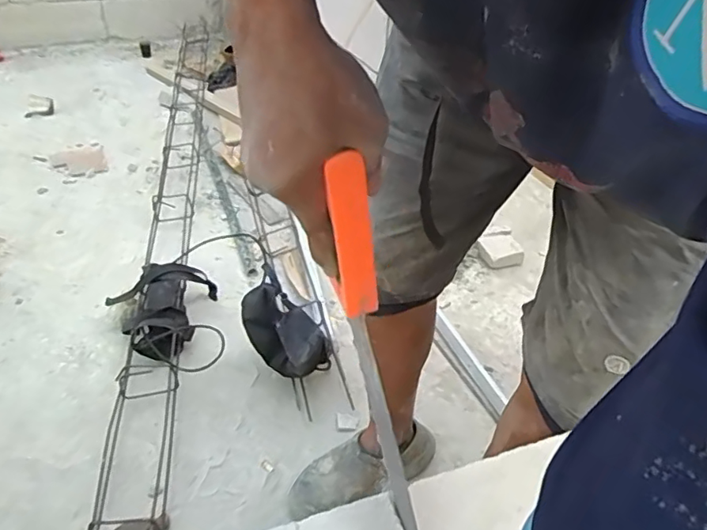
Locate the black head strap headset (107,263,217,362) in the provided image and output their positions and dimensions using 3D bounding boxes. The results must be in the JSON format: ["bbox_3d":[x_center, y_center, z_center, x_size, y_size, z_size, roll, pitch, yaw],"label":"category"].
[{"bbox_3d":[-0.406,0.110,1.196,0.235,0.134,0.231,-15,43,-22],"label":"black head strap headset"}]

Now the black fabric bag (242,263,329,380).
[{"bbox_3d":[-0.144,0.132,1.069,0.089,0.154,0.190,-29,49,-33],"label":"black fabric bag"}]

